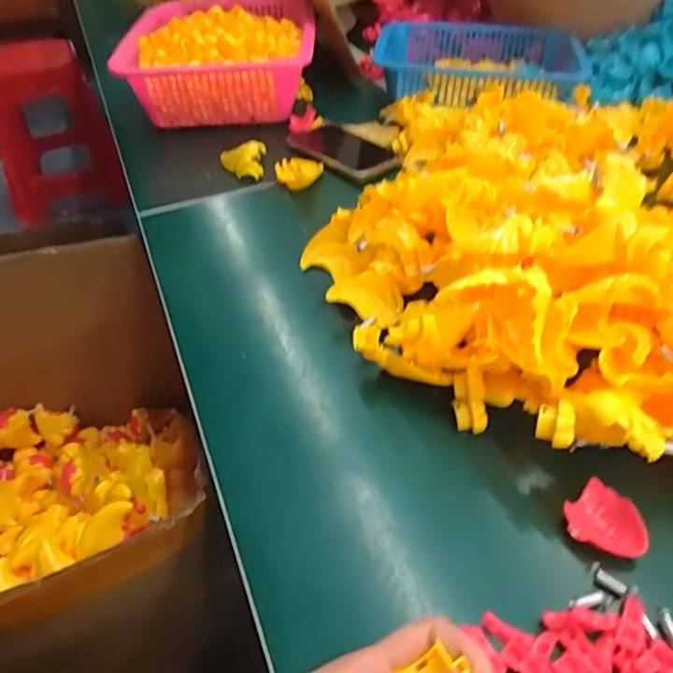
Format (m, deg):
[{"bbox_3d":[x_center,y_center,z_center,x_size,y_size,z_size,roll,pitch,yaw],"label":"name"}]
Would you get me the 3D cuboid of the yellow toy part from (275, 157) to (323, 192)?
[{"bbox_3d":[-0.043,-0.187,0.656,0.053,0.033,0.026,-2,42,0],"label":"yellow toy part"}]

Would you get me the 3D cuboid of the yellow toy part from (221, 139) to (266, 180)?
[{"bbox_3d":[-0.112,-0.207,0.687,0.054,0.035,0.049,-1,42,1],"label":"yellow toy part"}]

